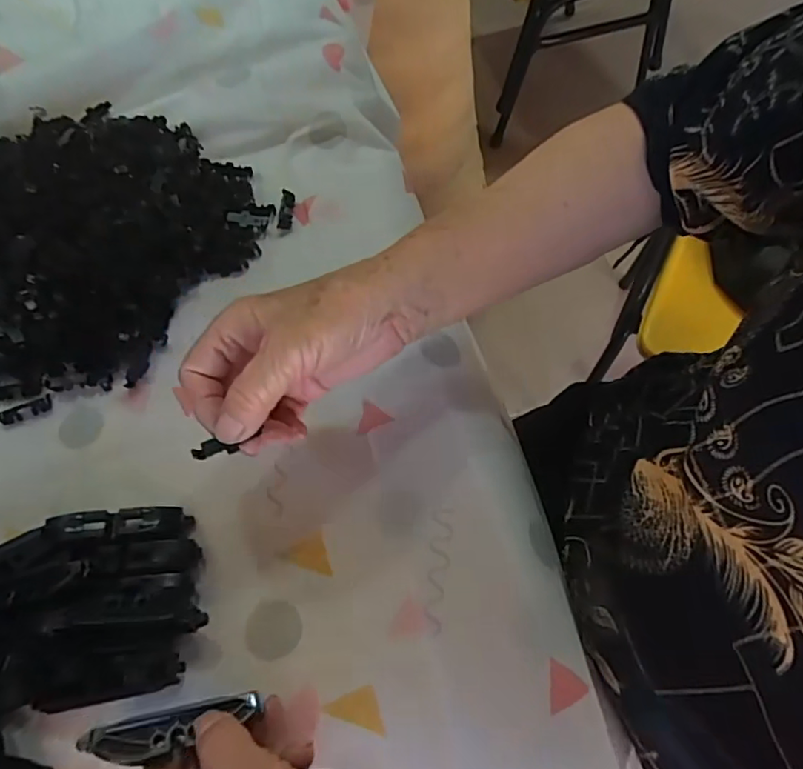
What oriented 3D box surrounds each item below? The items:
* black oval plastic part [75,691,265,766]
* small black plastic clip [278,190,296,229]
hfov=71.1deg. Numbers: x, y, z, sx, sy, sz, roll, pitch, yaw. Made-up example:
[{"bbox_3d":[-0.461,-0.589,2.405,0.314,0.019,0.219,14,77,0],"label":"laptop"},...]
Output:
[{"bbox_3d":[-0.111,0.169,0.276,0.083,0.018,0.019,-7,66,-18],"label":"black oval plastic part"},{"bbox_3d":[-0.092,-0.142,0.452,0.010,0.006,0.037,3,64,3],"label":"small black plastic clip"}]

